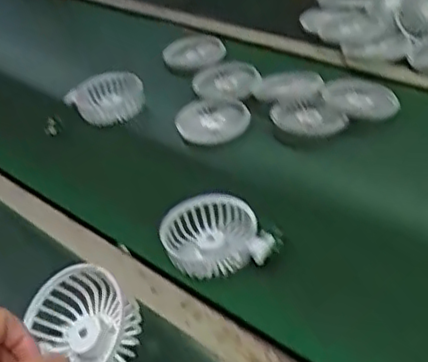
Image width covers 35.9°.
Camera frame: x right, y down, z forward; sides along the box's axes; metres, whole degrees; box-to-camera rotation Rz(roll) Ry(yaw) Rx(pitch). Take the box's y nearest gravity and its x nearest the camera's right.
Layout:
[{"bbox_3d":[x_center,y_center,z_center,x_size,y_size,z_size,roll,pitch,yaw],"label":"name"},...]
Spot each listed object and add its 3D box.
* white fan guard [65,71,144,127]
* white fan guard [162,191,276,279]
[{"bbox_3d":[-0.146,-0.115,0.905,0.100,0.027,0.091,-7,37,5],"label":"white fan guard"},{"bbox_3d":[-0.001,0.057,0.634,0.089,0.037,0.096,-18,37,-9],"label":"white fan guard"}]

